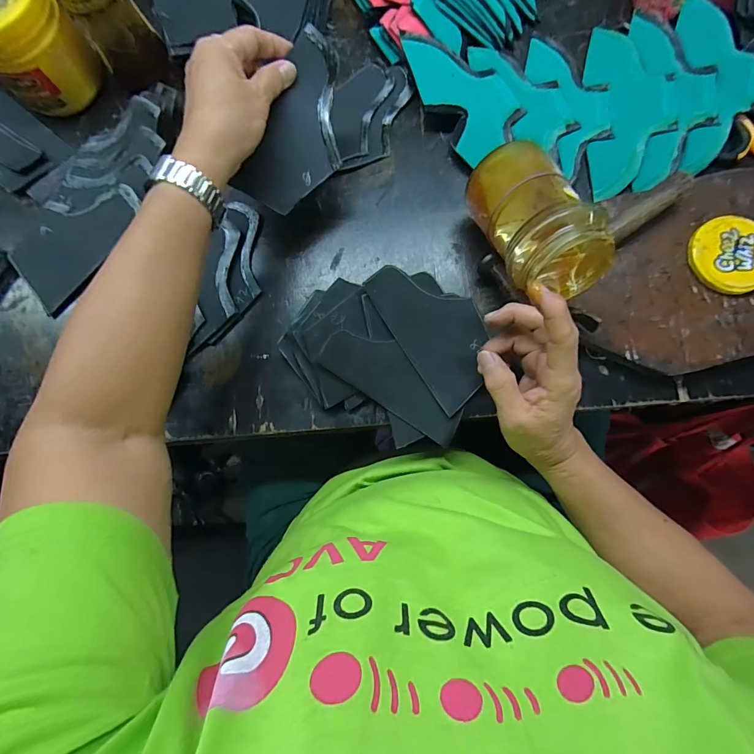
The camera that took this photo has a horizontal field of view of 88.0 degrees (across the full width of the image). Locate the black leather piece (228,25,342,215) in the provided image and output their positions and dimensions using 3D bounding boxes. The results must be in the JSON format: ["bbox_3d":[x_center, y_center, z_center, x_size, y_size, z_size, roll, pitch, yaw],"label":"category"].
[{"bbox_3d":[-0.063,-0.213,0.342,0.067,0.010,0.139,24,92,-18],"label":"black leather piece"}]

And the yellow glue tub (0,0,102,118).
[{"bbox_3d":[-0.343,-0.330,0.374,0.086,0.077,0.092,32,84,6],"label":"yellow glue tub"}]

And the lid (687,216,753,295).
[{"bbox_3d":[0.320,-0.110,0.352,0.068,0.014,0.069,0,82,2],"label":"lid"}]

